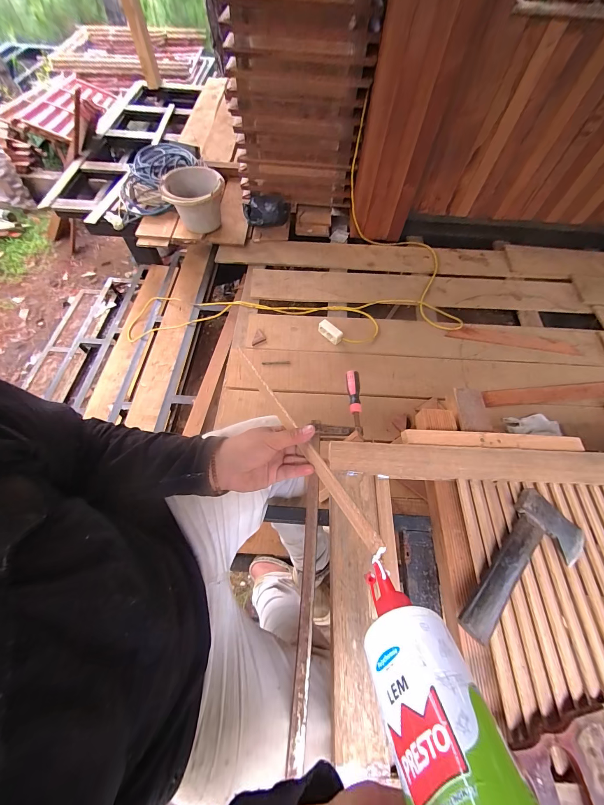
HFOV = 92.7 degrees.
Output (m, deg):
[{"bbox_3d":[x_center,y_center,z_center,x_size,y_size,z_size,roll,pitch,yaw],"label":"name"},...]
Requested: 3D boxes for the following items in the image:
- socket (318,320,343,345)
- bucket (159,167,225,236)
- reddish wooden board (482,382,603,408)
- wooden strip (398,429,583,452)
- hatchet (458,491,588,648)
[{"bbox_3d":[0.115,-0.293,1.201,0.052,0.036,0.114,-37,70,-18],"label":"socket"},{"bbox_3d":[-0.508,-0.981,1.395,0.275,0.173,0.319,-11,64,-8],"label":"bucket"},{"bbox_3d":[1.008,-0.035,1.156,0.576,0.009,0.070,-4,63,-4],"label":"reddish wooden board"},{"bbox_3d":[0.383,0.076,0.580,0.355,0.013,0.036,2,63,-1],"label":"wooden strip"},{"bbox_3d":[0.359,0.278,0.466,0.109,0.031,0.262,40,69,17],"label":"hatchet"}]

